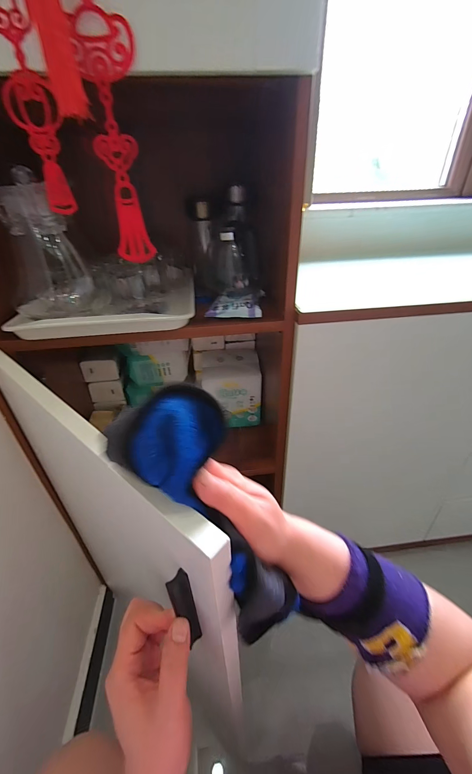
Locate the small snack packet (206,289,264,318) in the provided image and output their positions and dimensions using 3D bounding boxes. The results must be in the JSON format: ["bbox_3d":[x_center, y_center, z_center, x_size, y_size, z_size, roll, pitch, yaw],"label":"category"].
[{"bbox_3d":[0.005,-0.162,0.565,0.092,0.023,0.123,4,33,8],"label":"small snack packet"}]

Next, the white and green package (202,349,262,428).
[{"bbox_3d":[-0.011,0.003,0.823,0.148,0.171,0.121,-3,33,-3],"label":"white and green package"}]

